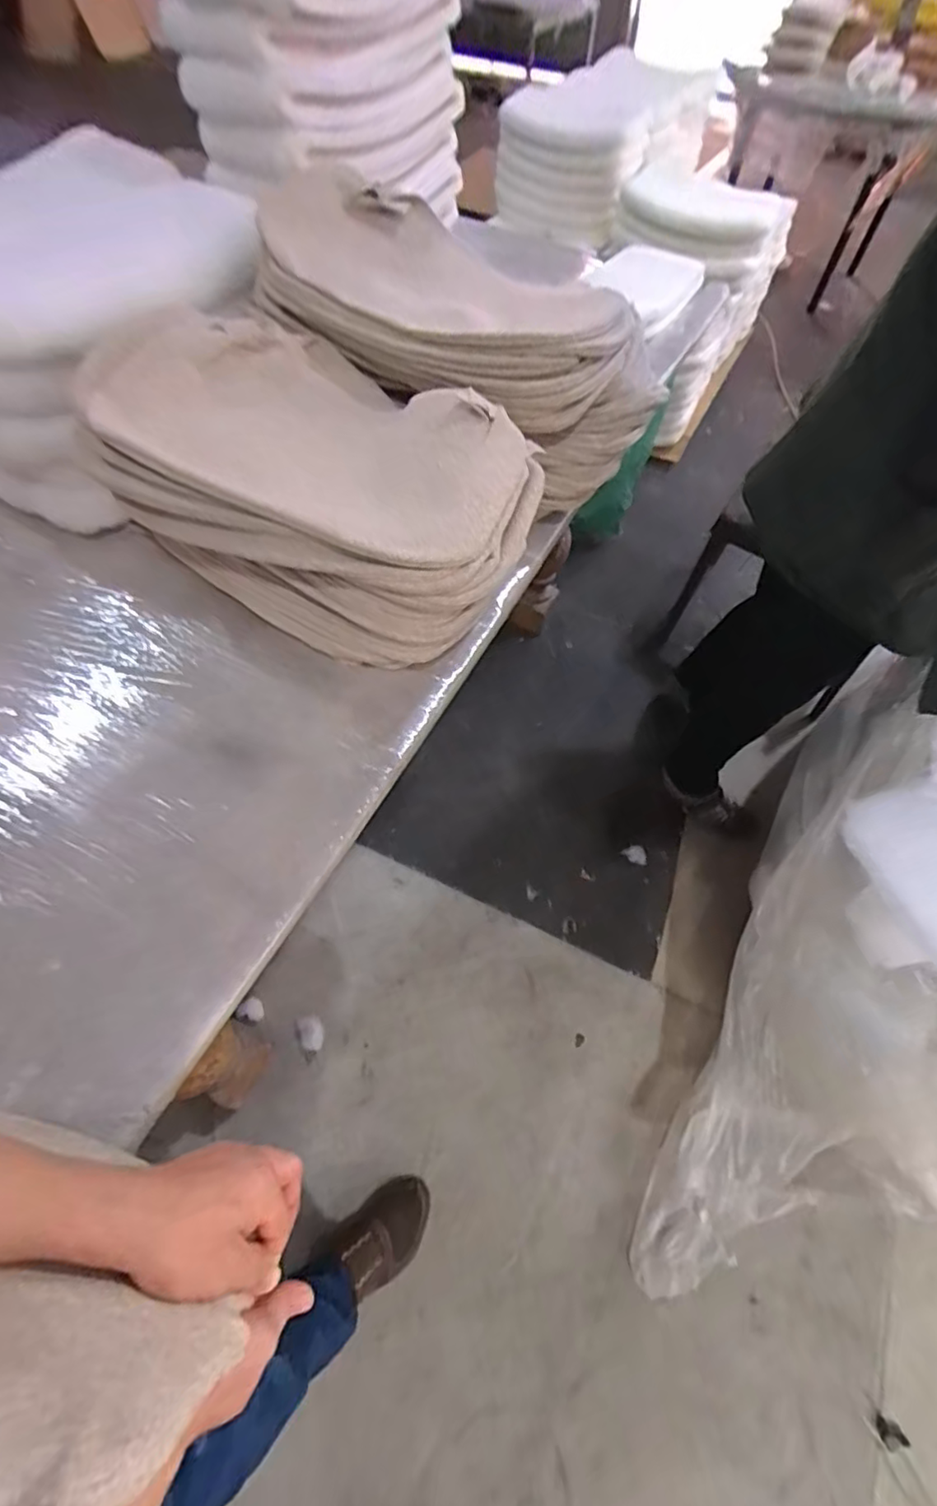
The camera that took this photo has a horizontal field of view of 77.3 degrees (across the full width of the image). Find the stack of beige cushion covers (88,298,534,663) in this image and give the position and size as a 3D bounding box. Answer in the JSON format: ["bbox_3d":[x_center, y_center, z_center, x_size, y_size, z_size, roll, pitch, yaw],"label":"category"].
[{"bbox_3d":[-0.161,-0.308,0.689,0.488,0.207,0.299,24,61,11],"label":"stack of beige cushion covers"}]

